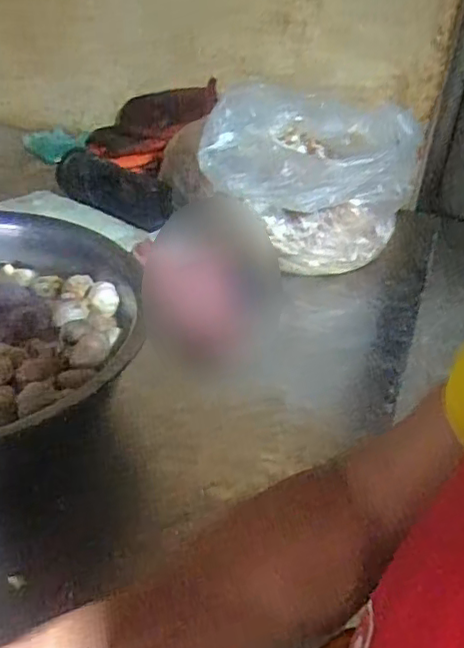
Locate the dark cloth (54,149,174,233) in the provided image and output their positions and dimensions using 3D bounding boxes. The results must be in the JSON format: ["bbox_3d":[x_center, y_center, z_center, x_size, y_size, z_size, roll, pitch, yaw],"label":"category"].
[{"bbox_3d":[-0.233,-0.266,1.216,0.264,0.088,0.085,26,41,27],"label":"dark cloth"}]

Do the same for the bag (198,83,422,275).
[{"bbox_3d":[0.140,-0.264,1.125,0.351,0.267,0.394,10,36,8],"label":"bag"}]

